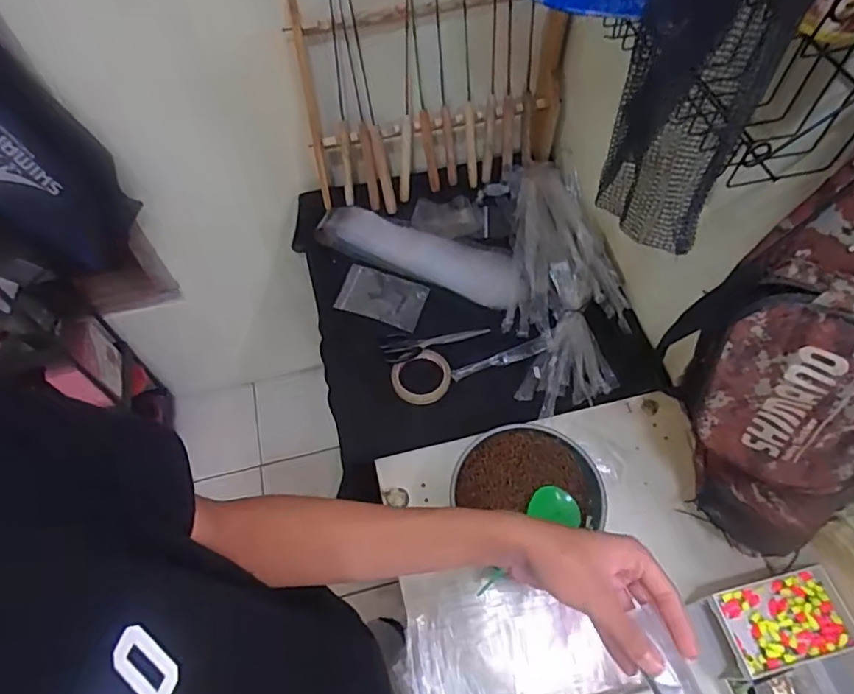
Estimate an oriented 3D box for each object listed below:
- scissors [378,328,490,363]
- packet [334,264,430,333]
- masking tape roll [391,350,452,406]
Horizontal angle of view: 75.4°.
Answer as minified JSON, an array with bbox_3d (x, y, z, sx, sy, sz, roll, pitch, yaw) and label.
[{"bbox_3d":[0.012,-0.016,0.944,0.181,0.005,0.055,-16,59,-8],"label":"scissors"},{"bbox_3d":[-0.081,-0.091,0.991,0.150,0.014,0.097,16,60,11],"label":"packet"},{"bbox_3d":[-0.006,0.053,0.911,0.098,0.014,0.087,-26,61,-14],"label":"masking tape roll"}]

